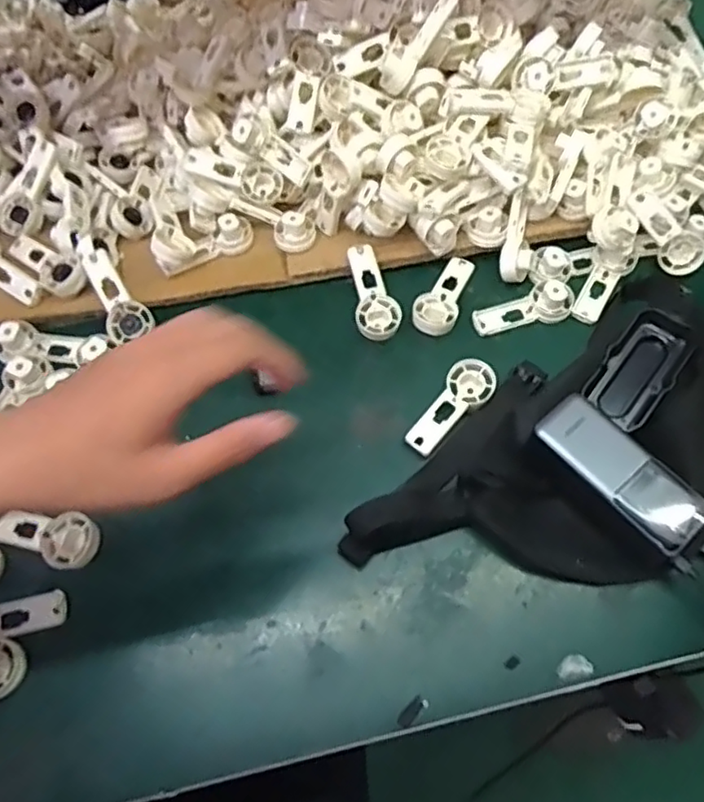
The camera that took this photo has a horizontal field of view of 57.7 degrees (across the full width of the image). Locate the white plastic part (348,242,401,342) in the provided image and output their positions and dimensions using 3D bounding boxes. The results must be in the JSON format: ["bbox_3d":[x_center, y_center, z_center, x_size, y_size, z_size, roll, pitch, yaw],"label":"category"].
[{"bbox_3d":[0.017,-0.101,0.588,0.040,0.014,0.092,-14,81,-8],"label":"white plastic part"}]

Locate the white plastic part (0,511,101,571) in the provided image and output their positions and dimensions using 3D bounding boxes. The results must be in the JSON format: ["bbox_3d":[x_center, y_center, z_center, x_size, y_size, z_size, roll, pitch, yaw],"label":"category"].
[{"bbox_3d":[-0.233,0.099,0.485,0.081,0.018,0.038,17,62,10],"label":"white plastic part"}]

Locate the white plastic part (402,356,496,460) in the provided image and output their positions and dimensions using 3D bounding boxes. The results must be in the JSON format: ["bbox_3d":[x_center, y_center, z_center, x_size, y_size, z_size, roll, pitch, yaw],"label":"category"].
[{"bbox_3d":[0.083,0.003,0.533,0.038,0.014,0.093,37,67,19],"label":"white plastic part"}]

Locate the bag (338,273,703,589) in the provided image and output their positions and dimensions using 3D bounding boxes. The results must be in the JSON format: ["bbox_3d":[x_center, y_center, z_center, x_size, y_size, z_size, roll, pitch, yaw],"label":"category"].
[{"bbox_3d":[0.197,0.048,0.495,0.367,0.052,0.219,-40,68,-20],"label":"bag"}]

